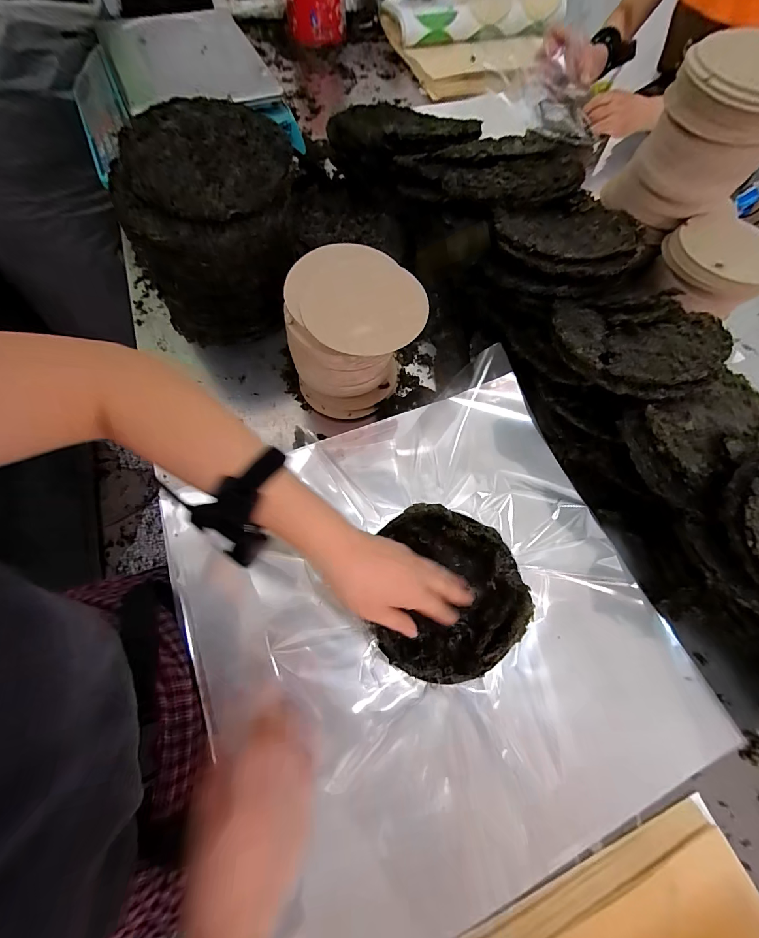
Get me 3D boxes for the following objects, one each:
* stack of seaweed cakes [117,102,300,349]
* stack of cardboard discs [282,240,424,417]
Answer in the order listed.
[{"bbox_3d":[-0.214,-0.325,0.522,0.192,0.205,0.217,-4,66,-5],"label":"stack of seaweed cakes"},{"bbox_3d":[-0.030,-0.167,0.476,0.153,0.154,0.148,16,66,4],"label":"stack of cardboard discs"}]

